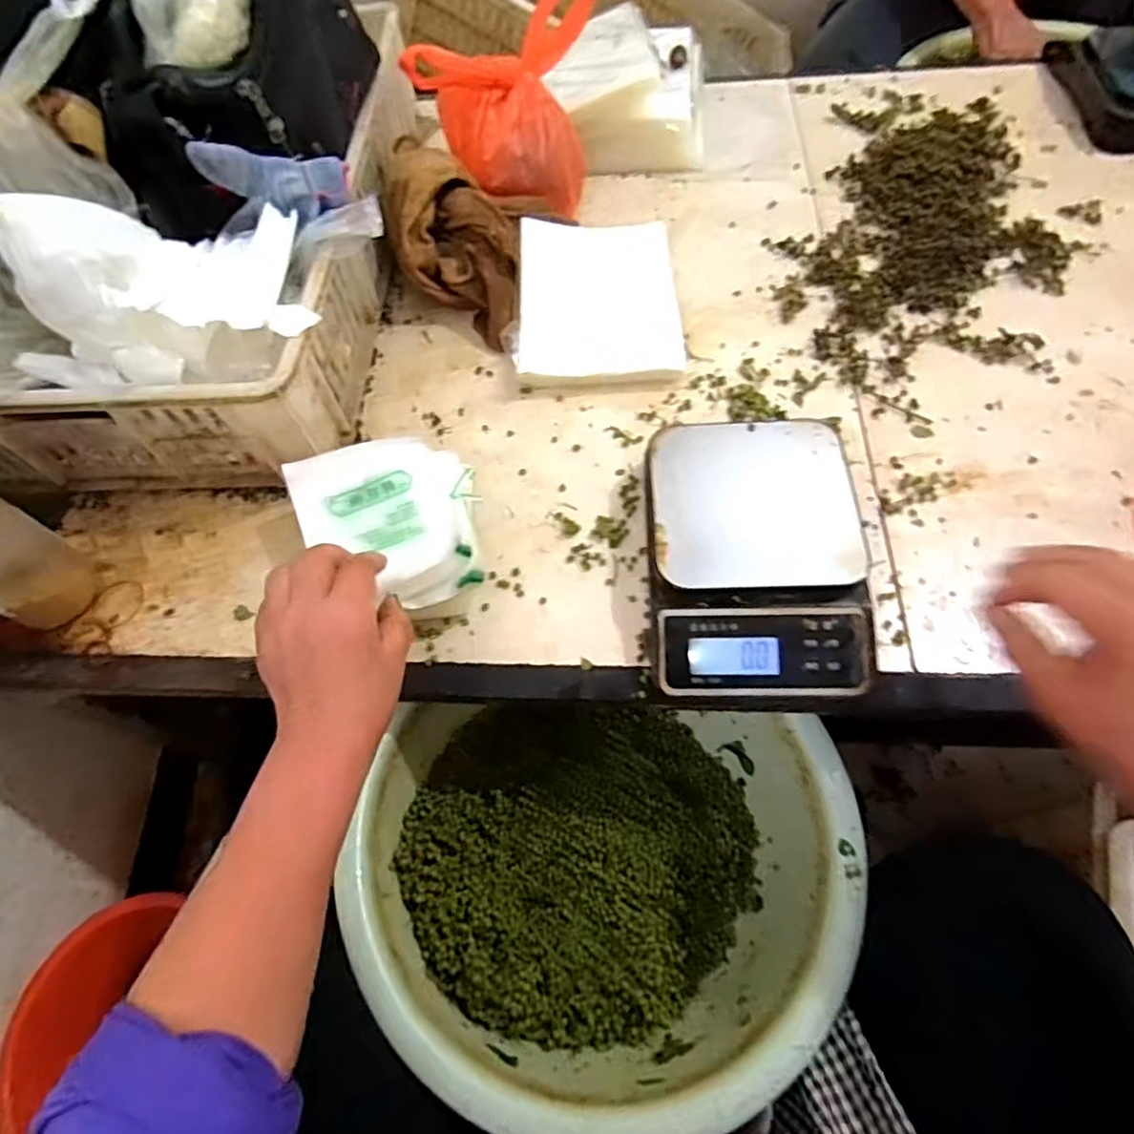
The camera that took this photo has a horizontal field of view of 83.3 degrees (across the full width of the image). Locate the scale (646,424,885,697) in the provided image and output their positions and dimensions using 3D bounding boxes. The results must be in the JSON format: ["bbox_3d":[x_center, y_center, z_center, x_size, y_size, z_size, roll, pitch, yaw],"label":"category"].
[{"bbox_3d":[0.137,-0.009,0.474,0.157,0.052,0.209,-2,61,3],"label":"scale"}]

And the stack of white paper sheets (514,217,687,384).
[{"bbox_3d":[0.030,-0.261,0.625,0.156,0.036,0.204,-2,61,3],"label":"stack of white paper sheets"}]

